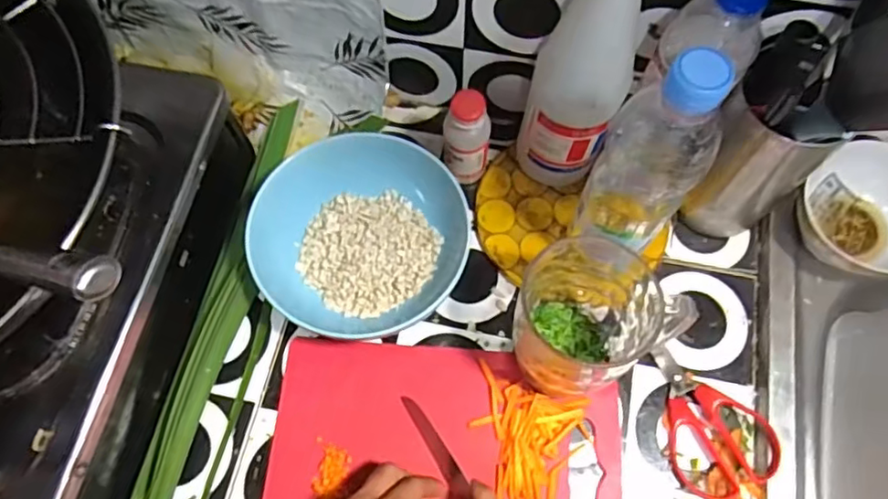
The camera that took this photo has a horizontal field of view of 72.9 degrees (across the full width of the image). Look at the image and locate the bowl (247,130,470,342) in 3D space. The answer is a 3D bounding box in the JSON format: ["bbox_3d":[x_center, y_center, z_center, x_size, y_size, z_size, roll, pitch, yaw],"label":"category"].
[{"bbox_3d":[-0.066,-0.007,0.498,0.169,0.079,0.158,0,68,0],"label":"bowl"}]

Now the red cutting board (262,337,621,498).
[{"bbox_3d":[0.001,0.166,0.471,0.274,0.013,0.177,4,68,2],"label":"red cutting board"}]

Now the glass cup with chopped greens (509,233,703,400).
[{"bbox_3d":[0.108,0.050,0.451,0.085,0.113,0.094,-31,71,-12],"label":"glass cup with chopped greens"}]

